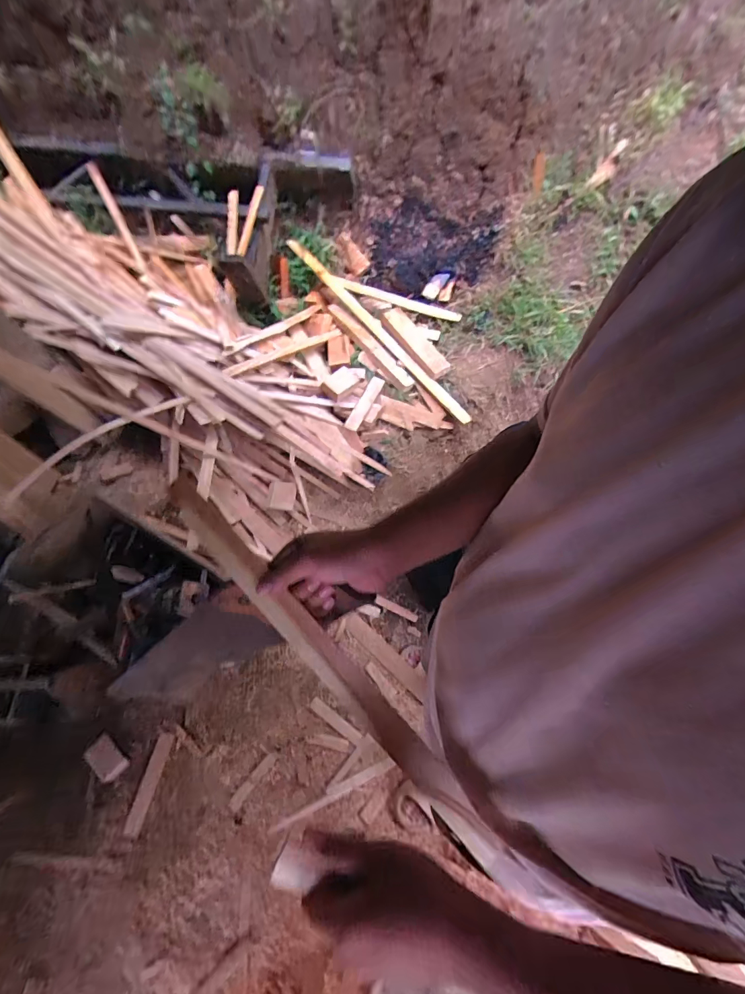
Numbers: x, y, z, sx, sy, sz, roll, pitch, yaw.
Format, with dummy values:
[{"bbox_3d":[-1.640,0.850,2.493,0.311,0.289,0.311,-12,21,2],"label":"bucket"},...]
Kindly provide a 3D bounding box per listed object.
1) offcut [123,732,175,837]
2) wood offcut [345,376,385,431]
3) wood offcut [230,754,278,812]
[{"bbox_3d":[-0.593,0.756,1.086,0.043,0.018,0.224,9,56,5],"label":"offcut"},{"bbox_3d":[-0.030,-0.373,1.618,0.059,0.018,0.253,27,81,16],"label":"wood offcut"},{"bbox_3d":[-0.317,0.752,1.089,0.026,0.008,0.151,33,61,20],"label":"wood offcut"}]

